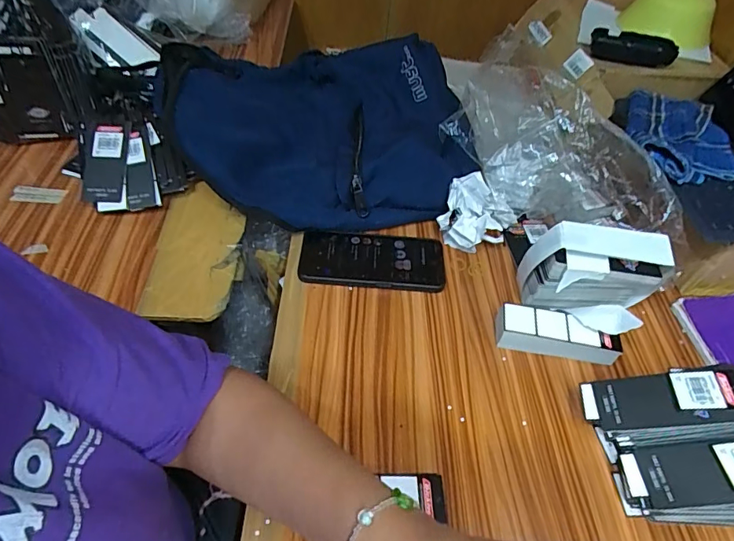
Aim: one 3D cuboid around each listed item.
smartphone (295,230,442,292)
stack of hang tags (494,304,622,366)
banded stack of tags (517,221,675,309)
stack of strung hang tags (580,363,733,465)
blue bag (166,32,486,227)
[{"bbox_3d":[0.006,-0.012,0.549,0.169,0.015,0.078,2,49,-3],"label":"smartphone"},{"bbox_3d":[0.200,0.069,0.489,0.123,0.040,0.041,11,49,4],"label":"stack of hang tags"},{"bbox_3d":[0.245,0.003,0.504,0.139,0.105,0.048,5,49,-2],"label":"banded stack of tags"},{"bbox_3d":[0.270,0.127,0.411,0.131,0.041,0.061,-16,44,22],"label":"stack of strung hang tags"},{"bbox_3d":[-0.071,-0.204,0.634,0.383,0.109,0.318,-5,50,-10],"label":"blue bag"}]

